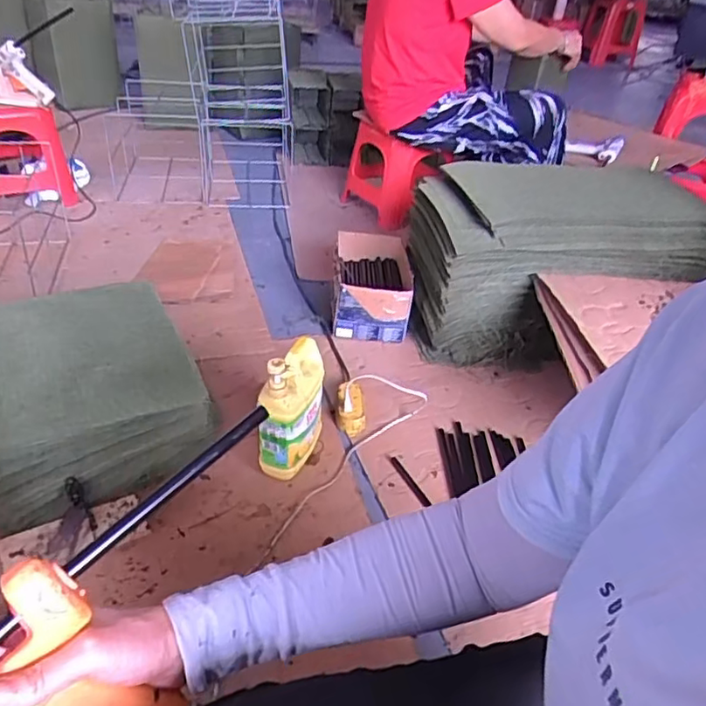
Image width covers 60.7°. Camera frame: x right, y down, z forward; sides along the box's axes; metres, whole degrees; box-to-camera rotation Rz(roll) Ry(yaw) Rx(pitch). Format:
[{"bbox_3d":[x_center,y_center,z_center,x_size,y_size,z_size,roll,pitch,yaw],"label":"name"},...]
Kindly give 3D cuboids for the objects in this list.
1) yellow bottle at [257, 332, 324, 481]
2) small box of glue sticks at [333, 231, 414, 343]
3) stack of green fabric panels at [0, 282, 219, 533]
[{"bbox_3d":[-0.102,0.095,1.017,0.076,0.239,0.140,14,36,10],"label":"yellow bottle"},{"bbox_3d":[0.046,-0.174,1.478,0.188,0.139,0.308,4,36,-4],"label":"small box of glue sticks"},{"bbox_3d":[-0.452,0.069,0.992,0.351,0.209,0.306,-18,43,-31],"label":"stack of green fabric panels"}]

